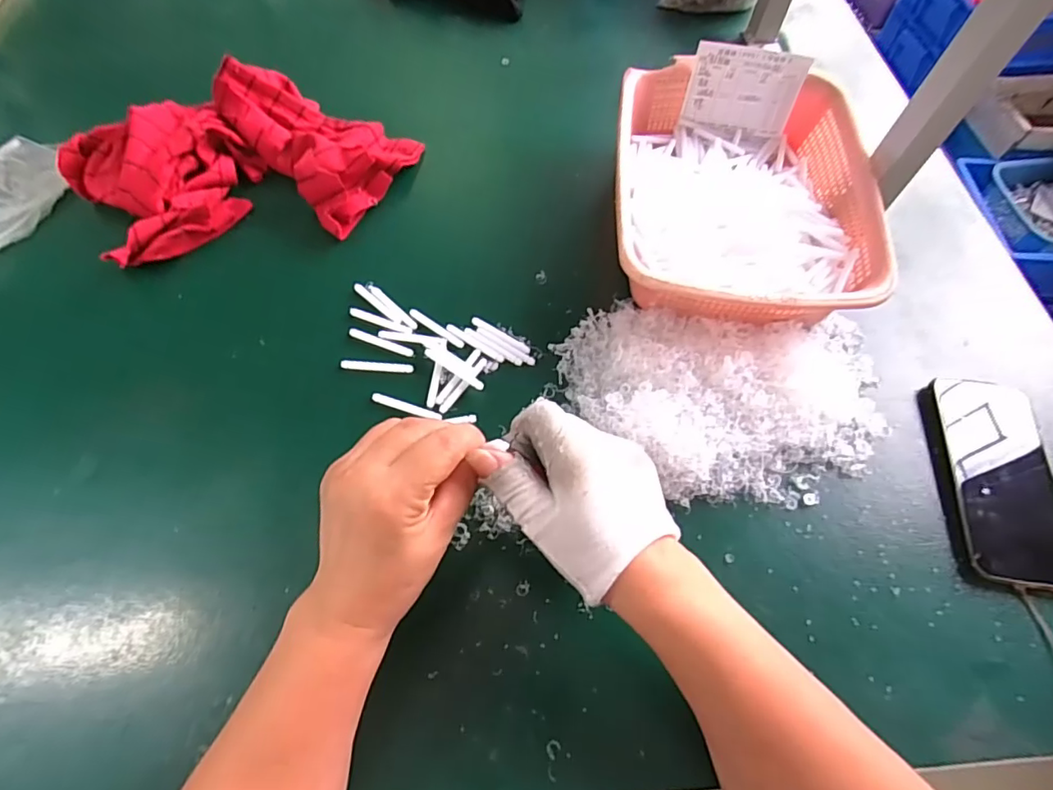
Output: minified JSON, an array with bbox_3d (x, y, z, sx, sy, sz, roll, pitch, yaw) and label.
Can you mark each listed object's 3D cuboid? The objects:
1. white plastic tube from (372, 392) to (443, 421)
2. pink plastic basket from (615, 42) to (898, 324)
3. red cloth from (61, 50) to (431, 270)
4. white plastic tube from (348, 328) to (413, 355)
[{"bbox_3d":[-0.097,0.009,0.431,0.058,0.004,0.008,17,64,7],"label":"white plastic tube"},{"bbox_3d":[0.189,-0.182,0.490,0.221,0.077,0.283,9,63,3],"label":"pink plastic basket"},{"bbox_3d":[-0.266,-0.226,0.519,0.307,0.050,0.207,-30,68,-15],"label":"red cloth"},{"bbox_3d":[-0.124,-0.046,0.459,0.059,0.004,0.008,19,64,8],"label":"white plastic tube"}]

